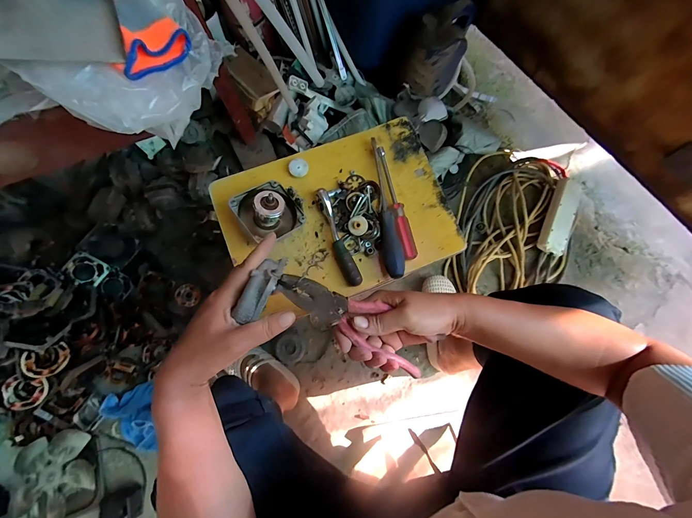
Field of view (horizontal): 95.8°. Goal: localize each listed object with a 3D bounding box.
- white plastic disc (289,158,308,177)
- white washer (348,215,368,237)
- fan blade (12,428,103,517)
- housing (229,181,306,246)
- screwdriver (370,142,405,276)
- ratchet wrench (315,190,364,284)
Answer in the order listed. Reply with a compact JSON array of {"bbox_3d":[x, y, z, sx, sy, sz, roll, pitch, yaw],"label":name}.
[{"bbox_3d":[-0.072,-0.139,0.475,0.028,0.004,0.028,0,94,-5],"label":"white plastic disc"},{"bbox_3d":[0.018,-0.048,0.452,0.028,0.011,0.028,0,77,-1],"label":"white washer"},{"bbox_3d":[-0.661,0.506,0.722,0.182,0.078,0.193,-18,77,-5],"label":"fan blade"},{"bbox_3d":[-0.106,-0.067,0.437,0.092,0.052,0.081,-31,101,-20],"label":"housing"},{"bbox_3d":[0.060,-0.079,0.462,0.026,0.025,0.214,-5,77,-2],"label":"screwdriver"},{"bbox_3d":[-0.005,-0.034,0.451,0.035,0.023,0.147,-20,78,-5],"label":"ratchet wrench"}]

